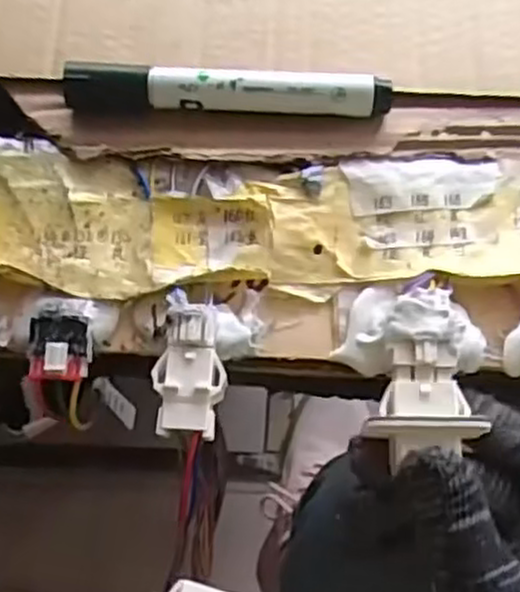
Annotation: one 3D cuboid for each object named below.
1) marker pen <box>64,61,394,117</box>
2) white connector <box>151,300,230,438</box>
[{"bbox_3d":[-0.013,-0.084,0.308,0.130,0.015,0.016,1,71,-1],"label":"marker pen"},{"bbox_3d":[-0.025,0.026,0.271,0.024,0.011,0.047,5,71,0],"label":"white connector"}]

